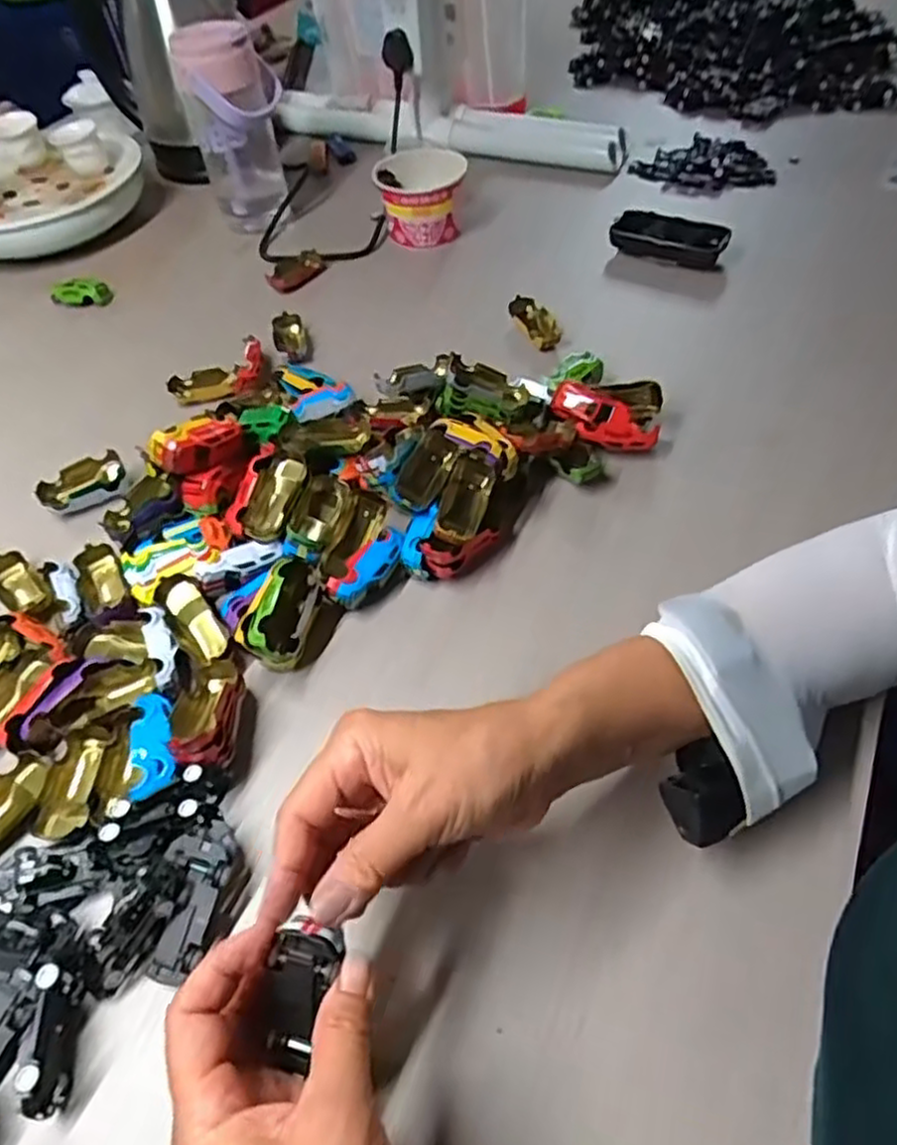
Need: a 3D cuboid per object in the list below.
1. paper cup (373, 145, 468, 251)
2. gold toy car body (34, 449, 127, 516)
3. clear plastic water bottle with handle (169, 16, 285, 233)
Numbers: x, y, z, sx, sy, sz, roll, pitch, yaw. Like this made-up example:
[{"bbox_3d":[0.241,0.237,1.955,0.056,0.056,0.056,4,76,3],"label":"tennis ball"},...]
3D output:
[{"bbox_3d":[-0.028,-0.393,0.760,0.090,0.075,0.103,-5,51,1],"label":"paper cup"},{"bbox_3d":[-0.283,-0.069,0.560,0.064,0.018,0.032,-26,54,-15],"label":"gold toy car body"},{"bbox_3d":[-0.217,-0.461,0.761,0.096,0.176,0.082,-13,51,-5],"label":"clear plastic water bottle with handle"}]

